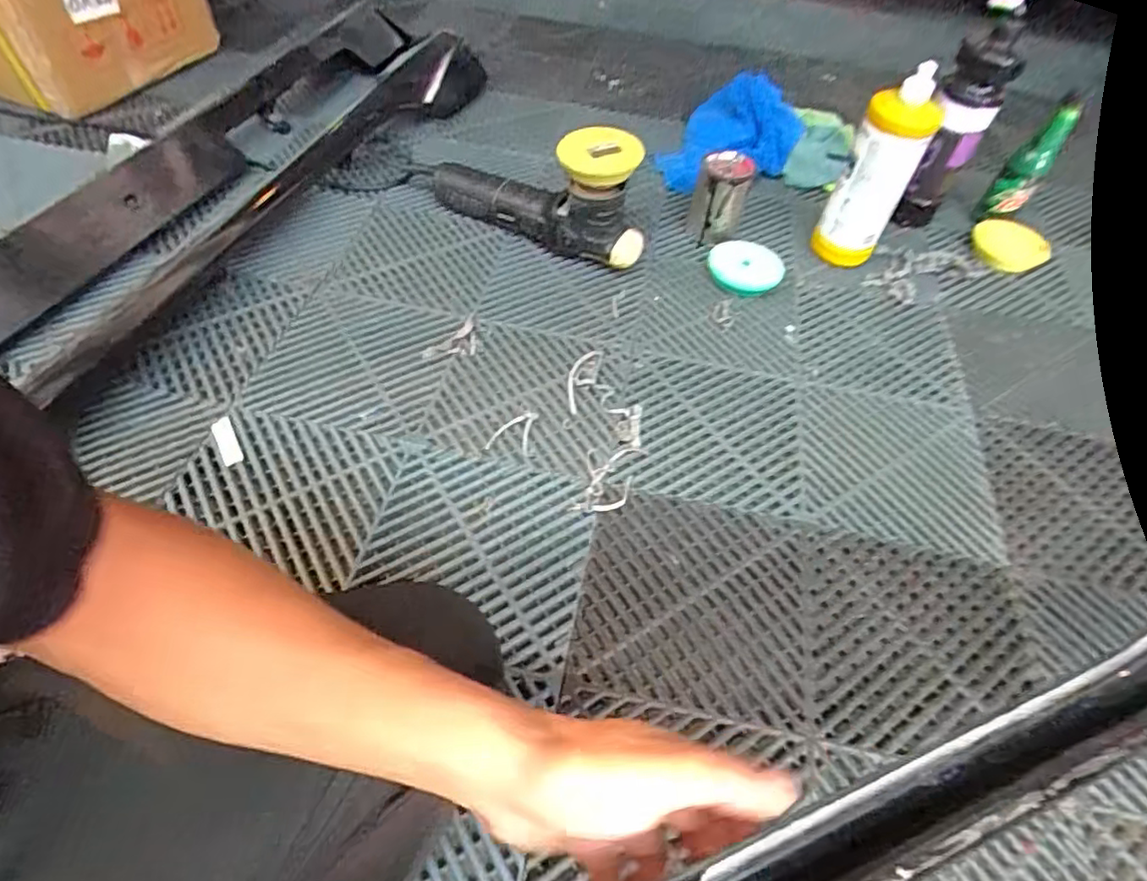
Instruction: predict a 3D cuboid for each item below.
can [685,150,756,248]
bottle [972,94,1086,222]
[{"bbox_3d":[0.202,-0.336,0.861,0.071,0.104,0.078,2,52,-3],"label":"can"},{"bbox_3d":[0.650,-0.395,0.887,0.055,0.175,0.050,35,57,21],"label":"bottle"}]

